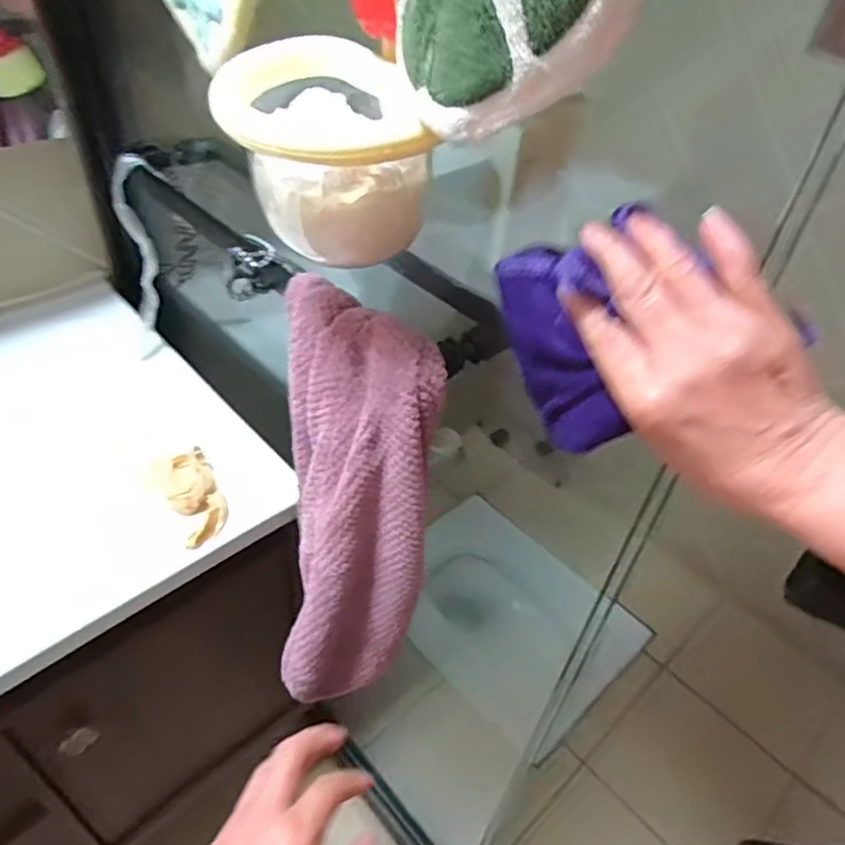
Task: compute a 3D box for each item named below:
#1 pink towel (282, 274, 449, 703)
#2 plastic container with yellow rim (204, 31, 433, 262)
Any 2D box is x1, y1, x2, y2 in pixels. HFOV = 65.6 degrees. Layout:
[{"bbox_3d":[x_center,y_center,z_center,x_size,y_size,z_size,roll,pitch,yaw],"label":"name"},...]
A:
[{"bbox_3d":[-0.057,0.073,0.565,0.119,0.348,0.172,0,43,-6],"label":"pink towel"},{"bbox_3d":[-0.056,-0.146,0.386,0.117,0.094,0.119,2,43,-5],"label":"plastic container with yellow rim"}]

